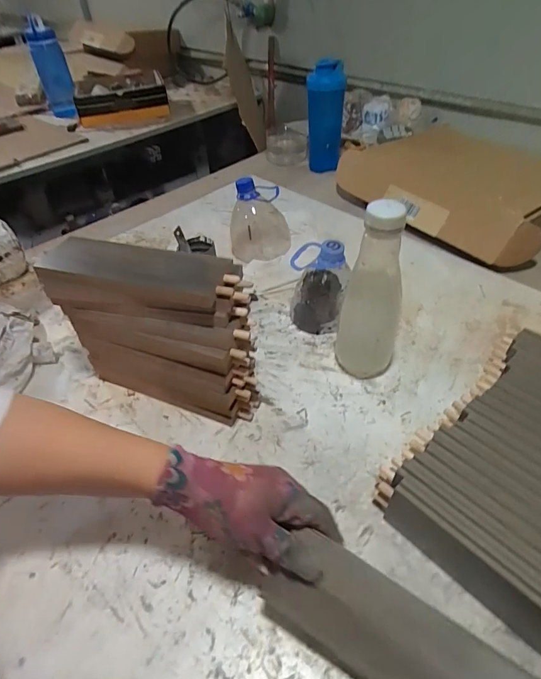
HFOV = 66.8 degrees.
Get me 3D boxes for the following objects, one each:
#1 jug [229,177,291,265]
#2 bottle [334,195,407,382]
[{"bbox_3d":[-0.019,-0.201,0.716,0.101,0.144,0.099,-7,45,-3],"label":"jug"},{"bbox_3d":[0.121,-0.045,0.480,0.073,0.230,0.061,15,48,18],"label":"bottle"}]

